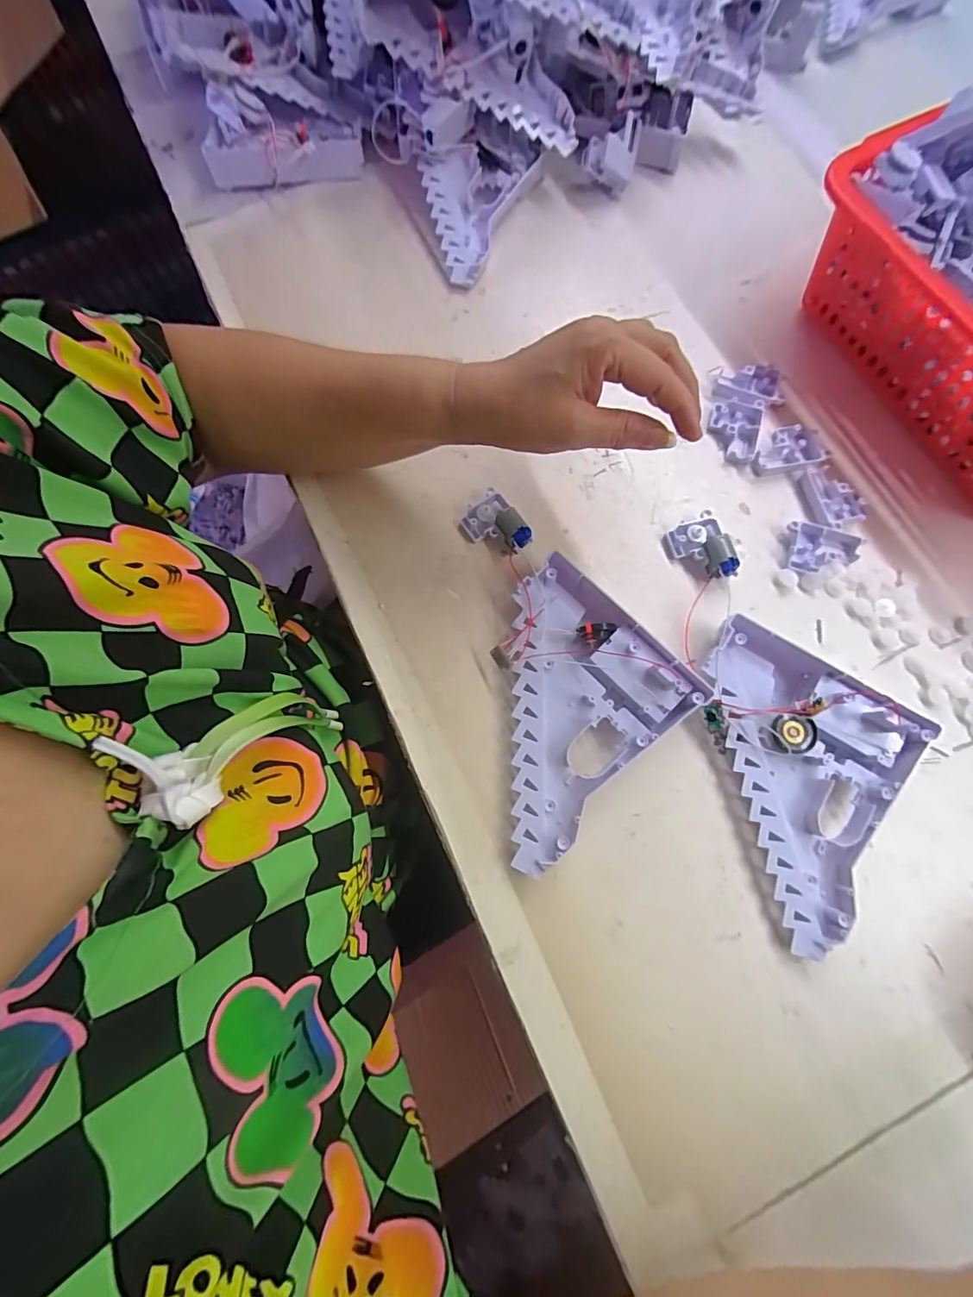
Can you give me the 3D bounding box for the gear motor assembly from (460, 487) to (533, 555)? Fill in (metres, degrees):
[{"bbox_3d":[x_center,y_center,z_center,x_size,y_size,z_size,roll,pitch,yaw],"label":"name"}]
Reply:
[{"bbox_3d":[0.007,-0.088,0.346,0.036,0.016,0.049,-44,79,-10],"label":"gear motor assembly"}]

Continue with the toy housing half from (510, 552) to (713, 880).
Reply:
[{"bbox_3d":[0.040,0.038,0.308,0.128,0.027,0.153,44,80,10],"label":"toy housing half"}]

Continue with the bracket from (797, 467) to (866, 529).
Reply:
[{"bbox_3d":[0.255,-0.113,0.355,0.031,0.008,0.049,-16,76,-4],"label":"bracket"}]

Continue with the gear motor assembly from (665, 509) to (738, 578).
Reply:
[{"bbox_3d":[0.153,-0.071,0.341,0.035,0.020,0.049,-16,76,-4],"label":"gear motor assembly"}]

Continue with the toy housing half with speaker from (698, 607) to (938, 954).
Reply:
[{"bbox_3d":[0.211,0.073,0.298,0.110,0.030,0.188,-11,76,-3],"label":"toy housing half with speaker"}]

